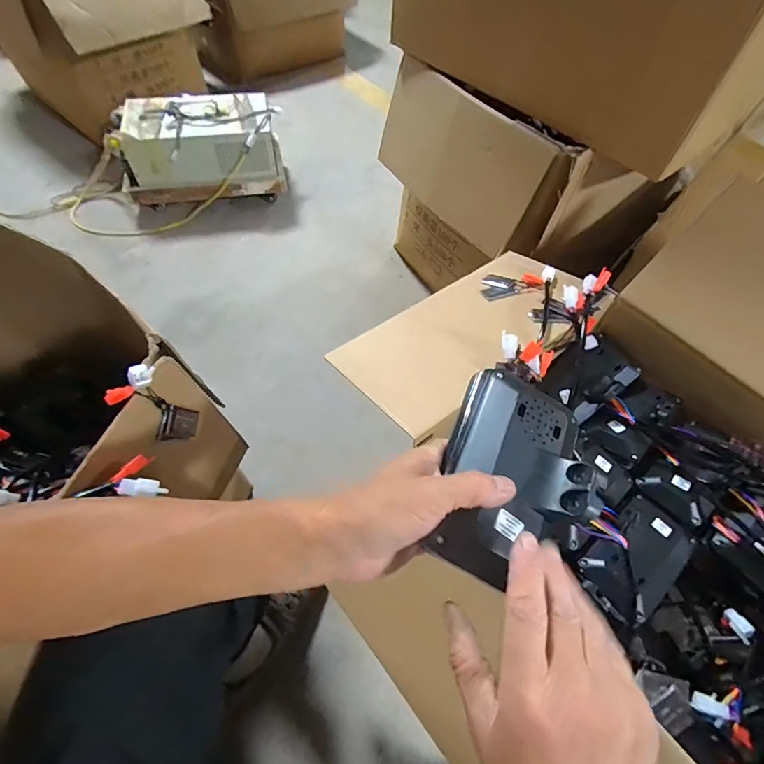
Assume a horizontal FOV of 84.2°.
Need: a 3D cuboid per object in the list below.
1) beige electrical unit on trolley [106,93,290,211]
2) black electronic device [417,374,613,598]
[{"bbox_3d":[-0.554,-0.714,1.297,0.480,0.206,0.251,-11,59,-11],"label":"beige electrical unit on trolley"},{"bbox_3d":[0.102,0.065,0.310,0.104,0.029,0.154,19,58,8],"label":"black electronic device"}]

